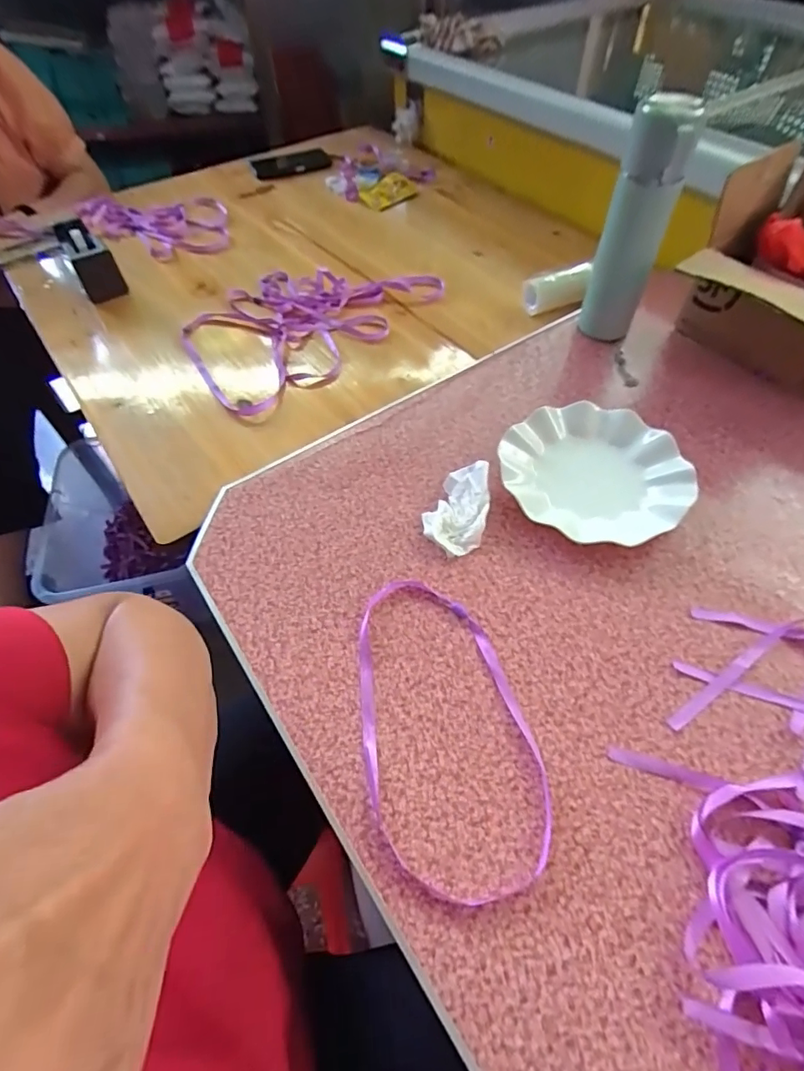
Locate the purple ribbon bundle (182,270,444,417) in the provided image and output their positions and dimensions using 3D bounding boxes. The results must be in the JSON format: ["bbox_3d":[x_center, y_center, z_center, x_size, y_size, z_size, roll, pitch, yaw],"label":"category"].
[{"bbox_3d":[-0.156,-0.336,0.776,0.267,0.023,0.394,36,65,24],"label":"purple ribbon bundle"}]

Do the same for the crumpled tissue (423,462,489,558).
[{"bbox_3d":[0.056,-0.030,0.507,0.057,0.027,0.098,13,58,11],"label":"crumpled tissue"}]

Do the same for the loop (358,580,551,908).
[{"bbox_3d":[0.029,0.142,0.404,0.129,0.004,0.248,-13,56,-6],"label":"loop"}]

